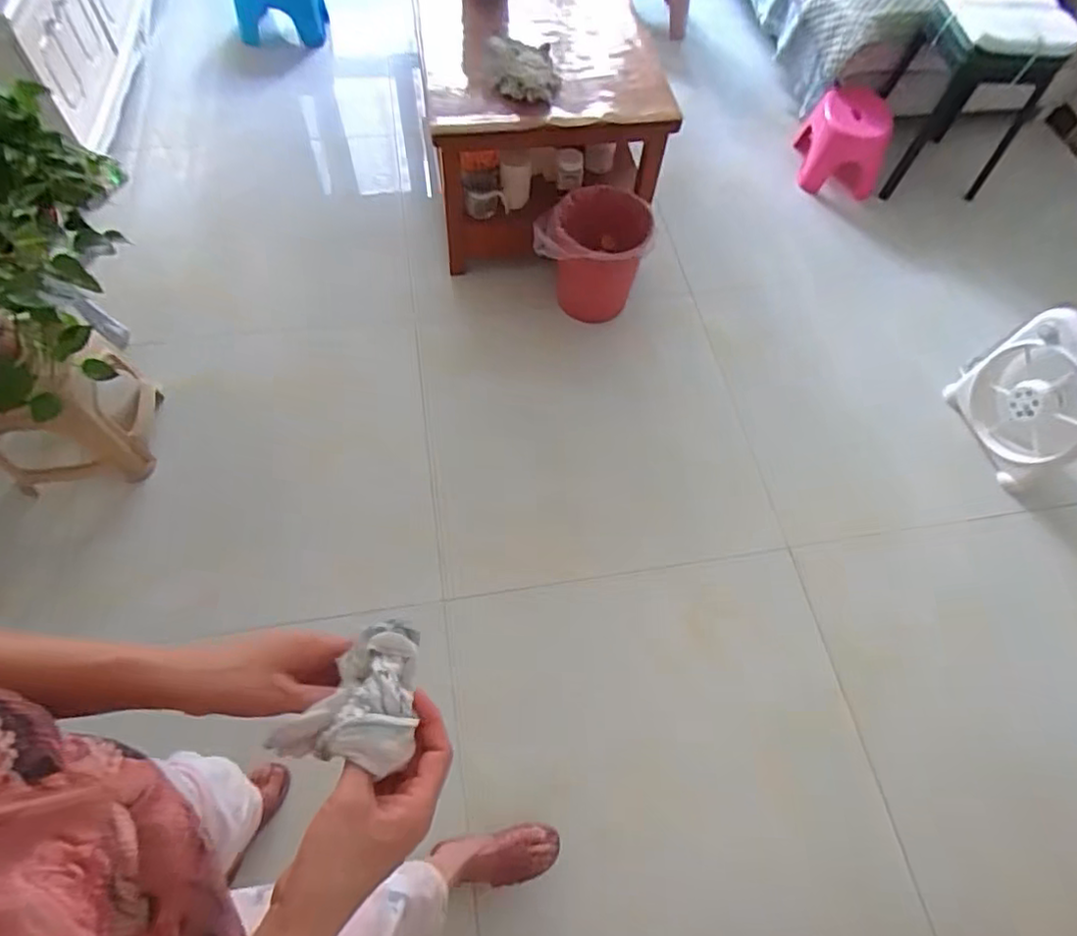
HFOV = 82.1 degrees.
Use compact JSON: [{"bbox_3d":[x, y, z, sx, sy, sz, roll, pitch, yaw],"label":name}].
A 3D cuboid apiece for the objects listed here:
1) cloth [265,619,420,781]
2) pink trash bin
[{"bbox_3d":[-0.117,0.141,0.399,0.085,0.042,0.089,11,62,2],"label":"cloth"},{"bbox_3d":[0.148,-0.591,1.736,0.306,0.305,0.245,11,62,2],"label":"pink trash bin"}]

